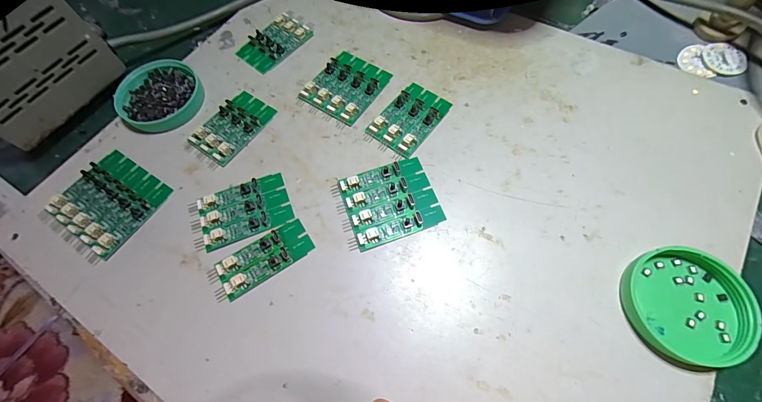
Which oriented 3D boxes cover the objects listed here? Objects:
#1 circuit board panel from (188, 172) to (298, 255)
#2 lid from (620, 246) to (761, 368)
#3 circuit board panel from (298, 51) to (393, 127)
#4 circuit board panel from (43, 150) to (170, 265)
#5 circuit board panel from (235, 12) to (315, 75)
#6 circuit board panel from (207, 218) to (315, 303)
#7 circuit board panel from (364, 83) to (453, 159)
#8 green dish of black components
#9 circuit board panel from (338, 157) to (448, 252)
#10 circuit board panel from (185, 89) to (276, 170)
[{"bbox_3d":[-0.097,0.006,0.234,0.062,0.008,0.042,-22,68,-7],"label":"circuit board panel"},{"bbox_3d":[0.178,0.060,0.193,0.062,0.016,0.060,-1,67,2],"label":"lid"},{"bbox_3d":[-0.029,-0.098,0.278,0.055,0.008,0.063,31,72,14],"label":"circuit board panel"},{"bbox_3d":[-0.198,0.001,0.239,0.063,0.009,0.066,30,71,14],"label":"circuit board panel"},{"bbox_3d":[-0.097,-0.145,0.303,0.039,0.006,0.062,39,74,17],"label":"circuit board panel"},{"bbox_3d":[-0.079,0.039,0.219,0.067,0.009,0.026,-32,69,-11],"label":"circuit board panel"},{"bbox_3d":[0.022,-0.065,0.261,0.040,0.008,0.066,35,73,16],"label":"circuit board panel"},{"bbox_3d":[-0.182,-0.087,0.276,0.066,0.012,0.064,-1,67,2],"label":"green dish of black components"},{"bbox_3d":[0.007,-0.001,0.233,0.062,0.008,0.054,-19,67,-5],"label":"circuit board panel"},{"bbox_3d":[-0.120,-0.059,0.265,0.040,0.006,0.068,31,72,15],"label":"circuit board panel"}]

